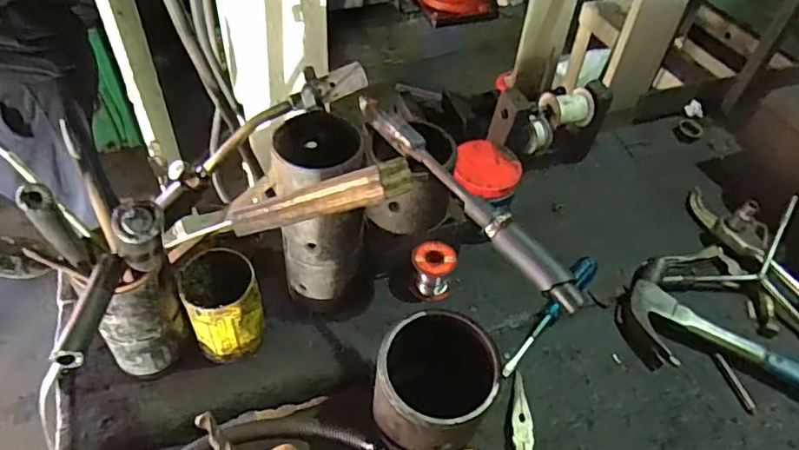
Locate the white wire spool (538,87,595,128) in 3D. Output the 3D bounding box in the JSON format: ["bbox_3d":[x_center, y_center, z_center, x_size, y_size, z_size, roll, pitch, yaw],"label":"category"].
[{"bbox_3d":[0.234,-0.163,0.788,0.073,0.042,0.045,-14,50,-16],"label":"white wire spool"}]

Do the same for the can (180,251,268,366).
[{"bbox_3d":[-0.191,0.081,0.602,0.075,0.110,0.087,-18,51,-20],"label":"can"}]

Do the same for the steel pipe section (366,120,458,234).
[{"bbox_3d":[0.009,-0.046,0.556,0.089,0.095,0.076,8,47,3],"label":"steel pipe section"}]

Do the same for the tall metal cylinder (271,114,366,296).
[{"bbox_3d":[-0.084,-0.014,0.614,0.090,0.196,0.104,-1,48,-5],"label":"tall metal cylinder"}]

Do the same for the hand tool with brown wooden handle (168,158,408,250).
[{"bbox_3d":[-0.092,-0.010,0.377,0.236,0.022,0.023,-10,36,38],"label":"hand tool with brown wooden handle"}]

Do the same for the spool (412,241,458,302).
[{"bbox_3d":[0.042,0.057,0.694,0.050,0.065,0.050,2,47,-2],"label":"spool"}]

